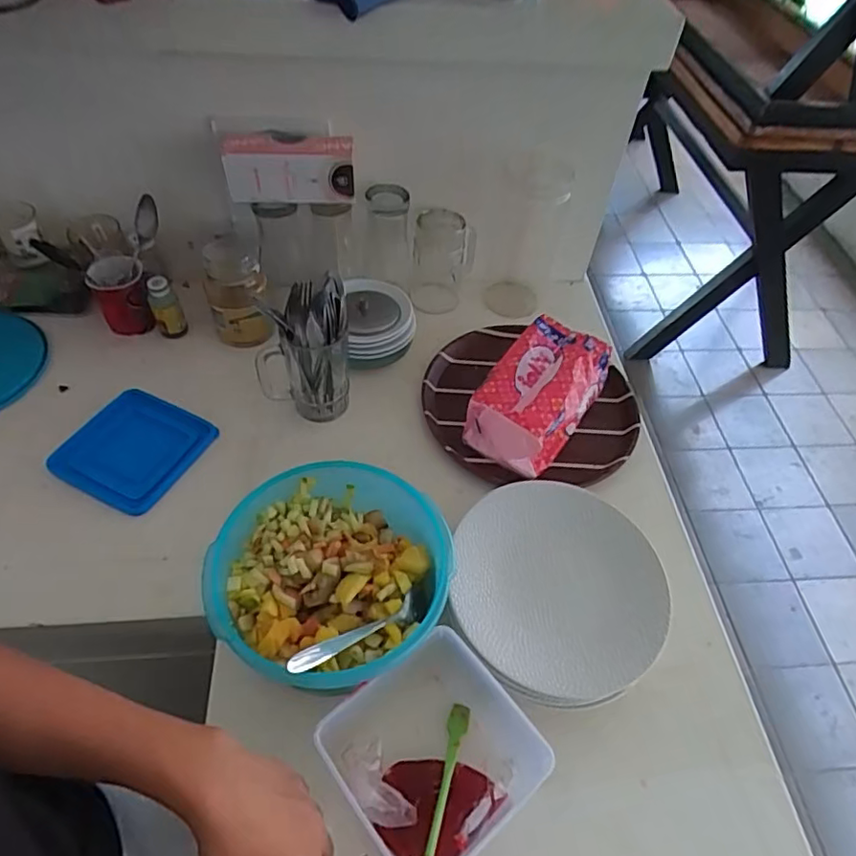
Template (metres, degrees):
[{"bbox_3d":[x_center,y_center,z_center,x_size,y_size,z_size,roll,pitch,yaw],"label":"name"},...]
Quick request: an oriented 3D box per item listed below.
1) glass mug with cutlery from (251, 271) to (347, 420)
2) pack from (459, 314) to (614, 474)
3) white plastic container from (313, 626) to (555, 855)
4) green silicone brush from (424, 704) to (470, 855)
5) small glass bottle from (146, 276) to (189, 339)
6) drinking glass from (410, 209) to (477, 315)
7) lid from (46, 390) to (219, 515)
[{"bbox_3d":[-0.146,-0.089,0.685,0.103,0.166,0.073,-6,52,-9],"label":"glass mug with cutlery"},{"bbox_3d":[0.134,-0.038,0.719,0.116,0.081,0.189,28,55,17],"label":"pack"},{"bbox_3d":[0.001,0.259,0.479,0.142,0.089,0.145,-31,60,-25],"label":"white plastic container"},{"bbox_3d":[0.009,0.282,0.441,0.018,0.021,0.198,15,16,8],"label":"green silicone brush"},{"bbox_3d":[-0.344,-0.151,0.774,0.035,0.093,0.033,-23,57,-20],"label":"small glass bottle"},{"bbox_3d":[0.022,-0.247,0.858,0.087,0.154,0.076,6,52,1],"label":"drinking glass"},{"bbox_3d":[-0.338,0.022,0.676,0.137,0.016,0.133,22,57,15],"label":"lid"}]

